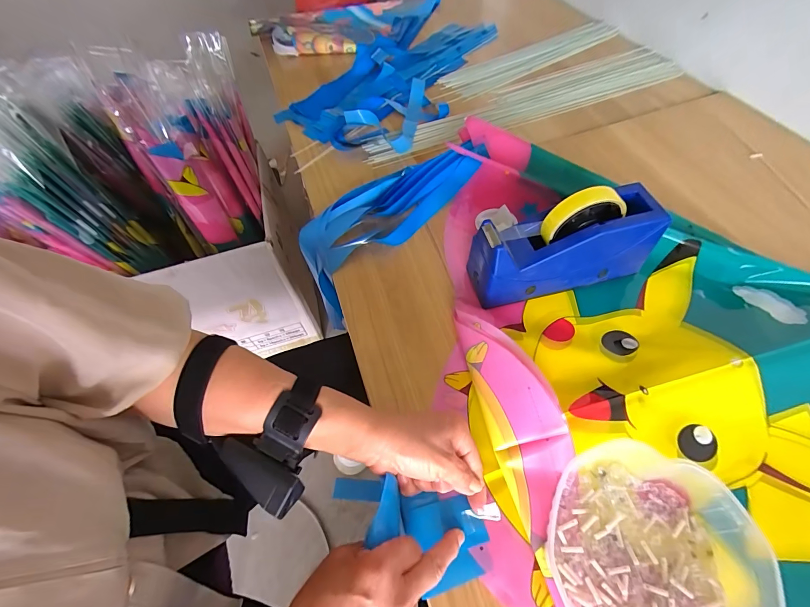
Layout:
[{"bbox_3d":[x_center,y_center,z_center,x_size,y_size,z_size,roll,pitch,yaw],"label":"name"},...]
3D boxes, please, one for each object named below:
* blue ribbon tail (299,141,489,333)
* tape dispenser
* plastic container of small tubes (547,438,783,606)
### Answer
[{"bbox_3d":[-0.015,-0.141,0.537,0.326,0.064,0.127,-38,61,-3],"label":"blue ribbon tail"},{"bbox_3d":[0.179,-0.070,0.411,0.200,0.121,0.066,-14,56,-4],"label":"tape dispenser"},{"bbox_3d":[0.195,0.200,0.281,0.146,0.049,0.150,-2,56,4],"label":"plastic container of small tubes"}]

